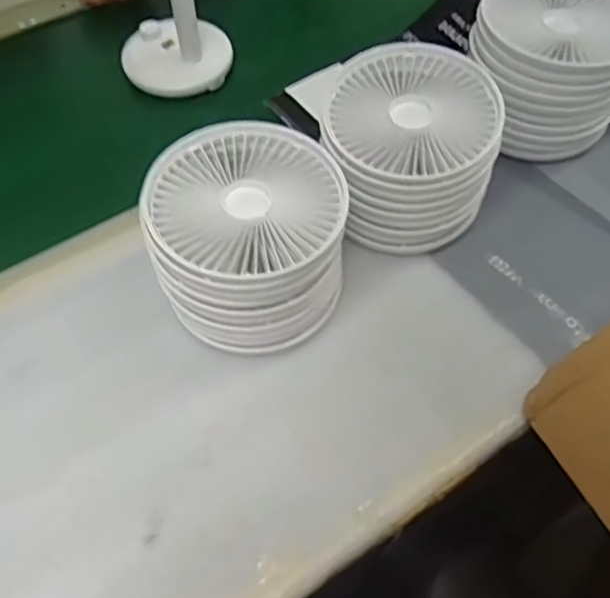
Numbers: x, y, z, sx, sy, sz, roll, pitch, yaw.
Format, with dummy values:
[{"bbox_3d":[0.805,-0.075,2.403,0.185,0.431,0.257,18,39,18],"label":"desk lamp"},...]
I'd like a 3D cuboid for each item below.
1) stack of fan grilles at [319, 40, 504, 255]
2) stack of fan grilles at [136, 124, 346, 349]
[{"bbox_3d":[0.078,-0.121,0.525,0.125,0.092,0.141,4,57,4],"label":"stack of fan grilles"},{"bbox_3d":[-0.040,-0.042,0.472,0.135,0.100,0.139,-18,58,-10],"label":"stack of fan grilles"}]

